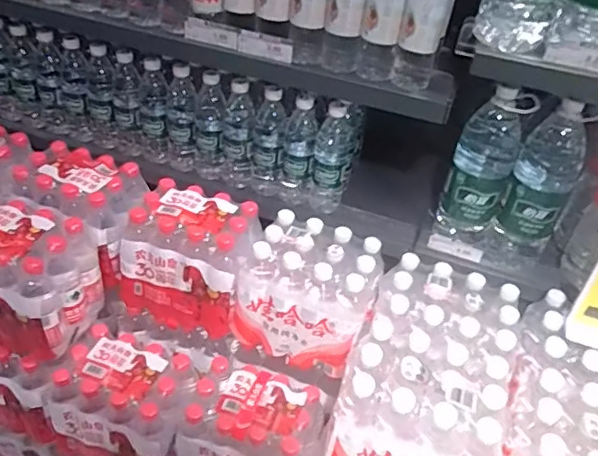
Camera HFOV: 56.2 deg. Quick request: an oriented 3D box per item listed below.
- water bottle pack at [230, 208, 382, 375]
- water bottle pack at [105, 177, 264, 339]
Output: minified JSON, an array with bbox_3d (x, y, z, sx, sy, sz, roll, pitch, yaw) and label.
[{"bbox_3d":[0.015,0.121,1.070,0.240,0.206,0.173,16,39,12],"label":"water bottle pack"},{"bbox_3d":[-0.226,0.058,1.117,0.285,0.235,0.180,18,40,15],"label":"water bottle pack"}]

